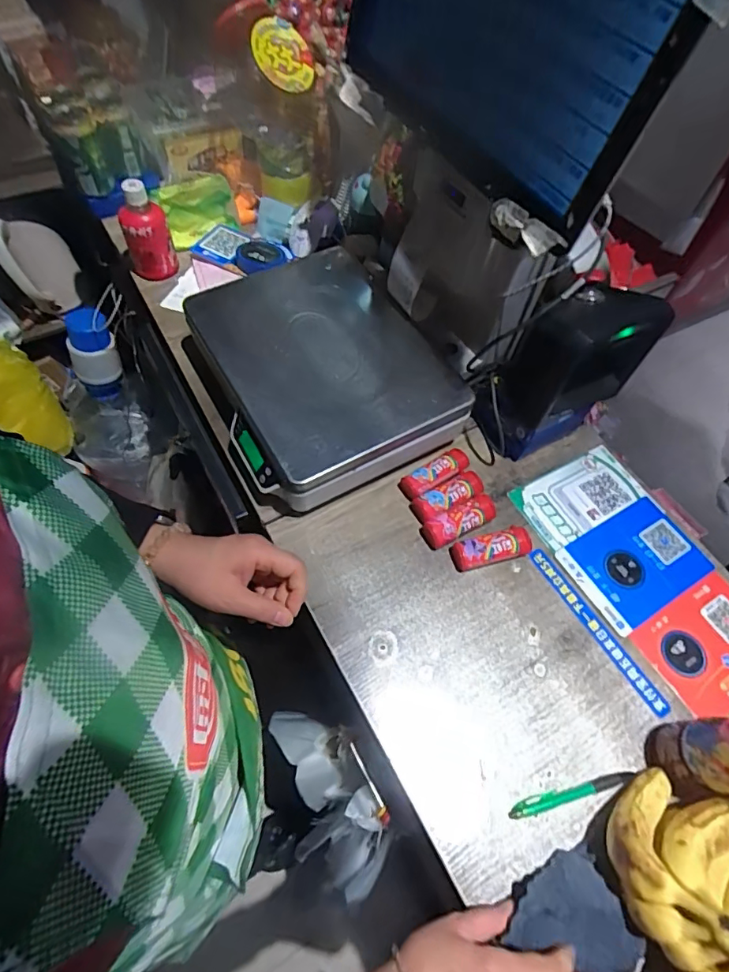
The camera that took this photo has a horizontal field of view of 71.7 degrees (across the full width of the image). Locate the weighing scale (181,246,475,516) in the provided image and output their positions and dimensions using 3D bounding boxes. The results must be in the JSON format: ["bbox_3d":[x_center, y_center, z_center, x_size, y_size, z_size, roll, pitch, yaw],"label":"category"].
[{"bbox_3d":[-0.067,-0.151,0.692,0.276,0.106,0.340,-25,65,-18],"label":"weighing scale"}]

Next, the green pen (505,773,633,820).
[{"bbox_3d":[0.205,0.303,0.497,0.131,0.014,0.015,-11,61,-11],"label":"green pen"}]

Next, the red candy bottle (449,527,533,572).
[{"bbox_3d":[0.156,0.077,0.612,0.101,0.026,0.031,-11,61,-11],"label":"red candy bottle"}]

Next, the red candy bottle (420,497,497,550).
[{"bbox_3d":[0.123,0.043,0.629,0.102,0.032,0.031,-22,64,-16],"label":"red candy bottle"}]

